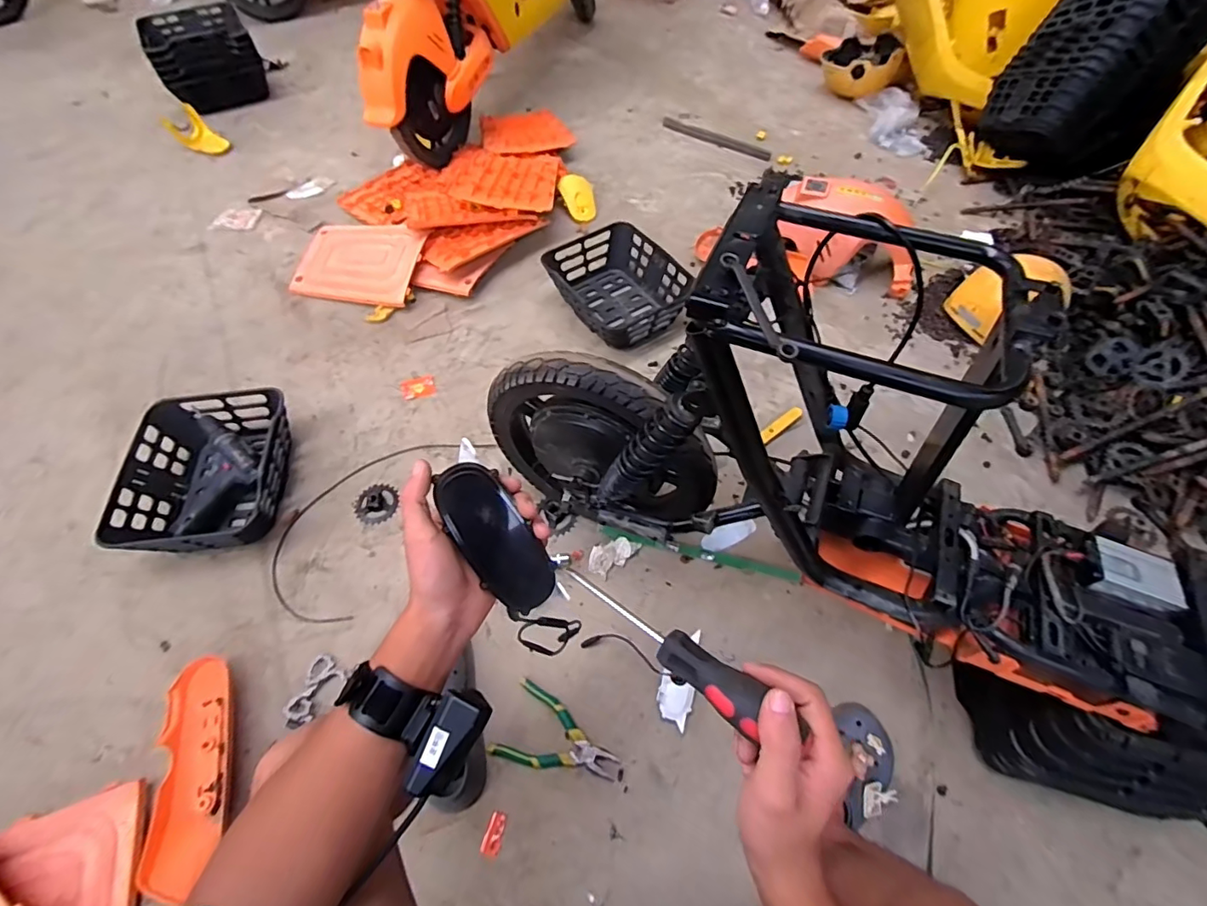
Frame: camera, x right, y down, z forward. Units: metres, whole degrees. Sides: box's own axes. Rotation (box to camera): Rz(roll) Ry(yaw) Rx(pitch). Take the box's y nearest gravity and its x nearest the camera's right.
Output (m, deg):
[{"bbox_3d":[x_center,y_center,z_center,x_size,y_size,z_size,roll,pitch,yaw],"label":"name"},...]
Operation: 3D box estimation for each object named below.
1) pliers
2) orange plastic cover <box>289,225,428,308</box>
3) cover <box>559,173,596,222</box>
[{"bbox_3d":[-0.069,0.449,0.811,0.188,0.012,0.112,23,63,12],"label":"pliers"},{"bbox_3d":[-0.645,-0.506,1.376,0.329,0.023,0.240,8,73,9],"label":"orange plastic cover"},{"bbox_3d":[-0.075,-0.746,1.533,0.102,0.030,0.150,-17,87,-21],"label":"cover"}]

